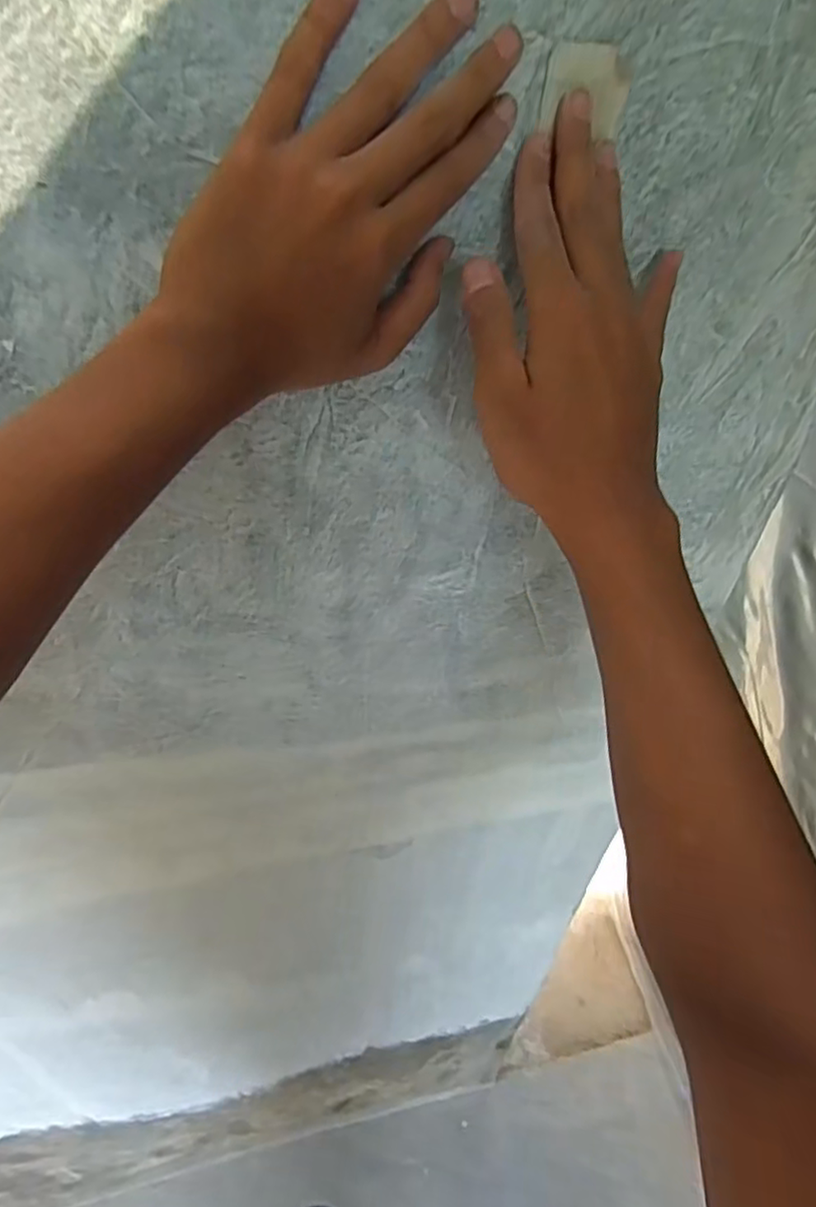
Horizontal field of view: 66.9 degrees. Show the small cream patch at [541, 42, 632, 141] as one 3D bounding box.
[{"bbox_3d":[0.075,-0.216,0.259,0.035,0.028,0.004,-1,39,-9],"label":"small cream patch"}]

